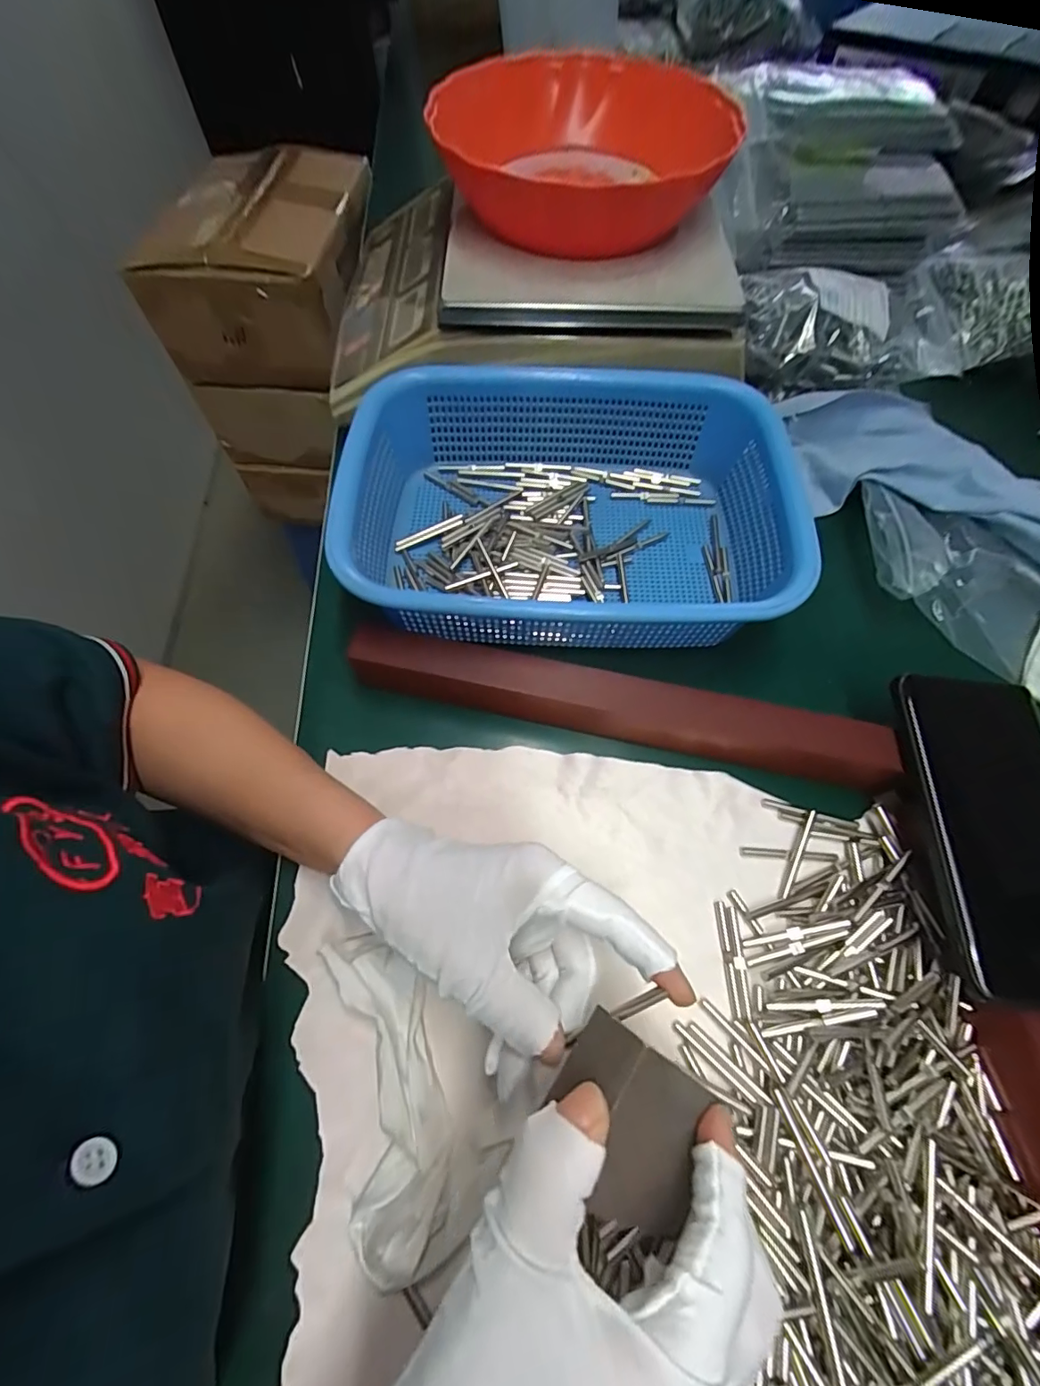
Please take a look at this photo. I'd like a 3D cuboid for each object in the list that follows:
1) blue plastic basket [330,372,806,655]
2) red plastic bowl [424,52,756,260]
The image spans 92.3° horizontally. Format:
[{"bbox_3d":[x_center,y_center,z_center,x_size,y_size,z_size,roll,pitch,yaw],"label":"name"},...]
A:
[{"bbox_3d":[0.027,-0.123,0.344,0.275,0.079,0.208,1,64,4],"label":"blue plastic basket"},{"bbox_3d":[0.047,-0.416,0.387,0.210,0.068,0.229,-1,64,3],"label":"red plastic bowl"}]

